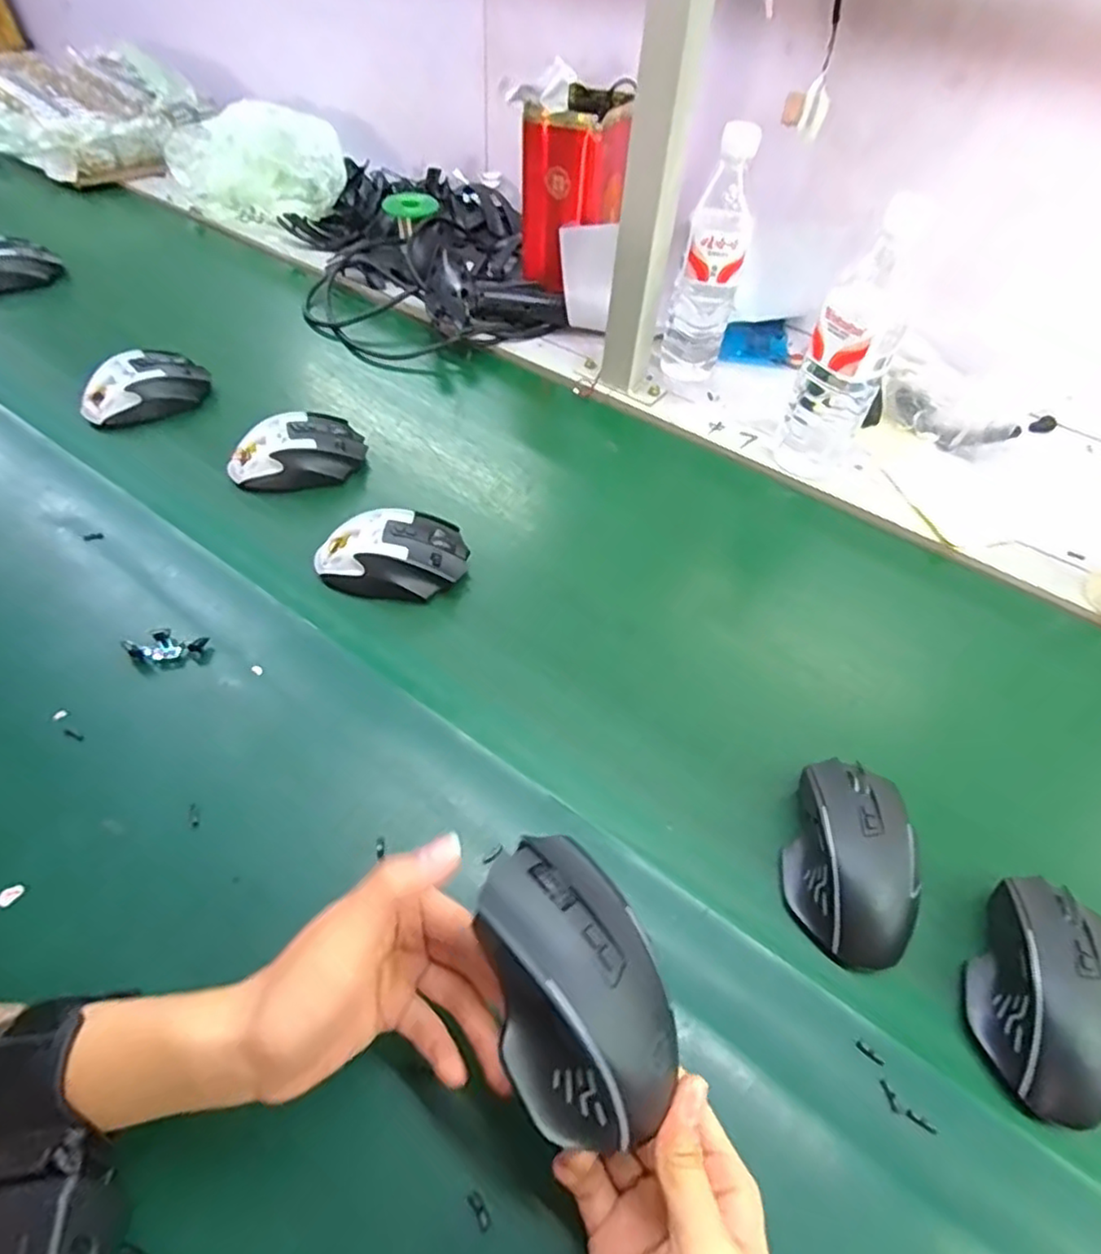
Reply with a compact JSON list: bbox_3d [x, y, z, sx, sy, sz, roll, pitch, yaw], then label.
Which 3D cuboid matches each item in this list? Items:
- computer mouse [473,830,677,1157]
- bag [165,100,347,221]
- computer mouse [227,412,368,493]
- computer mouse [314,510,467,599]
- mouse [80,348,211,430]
[{"bbox_3d":[0.007,0.142,0.265,0.057,0.050,0.105,-8,47,-34],"label":"computer mouse"},{"bbox_3d":[-0.415,-0.674,0.951,0.281,0.098,0.191,34,57,20],"label":"bag"},{"bbox_3d":[-0.230,-0.159,0.592,0.120,0.038,0.071,-16,55,-16],"label":"computer mouse"},{"bbox_3d":[-0.124,-0.054,0.515,0.113,0.045,0.064,-6,53,-9],"label":"computer mouse"},{"bbox_3d":[-0.399,-0.237,0.639,0.117,0.035,0.068,-28,59,-24],"label":"mouse"}]

